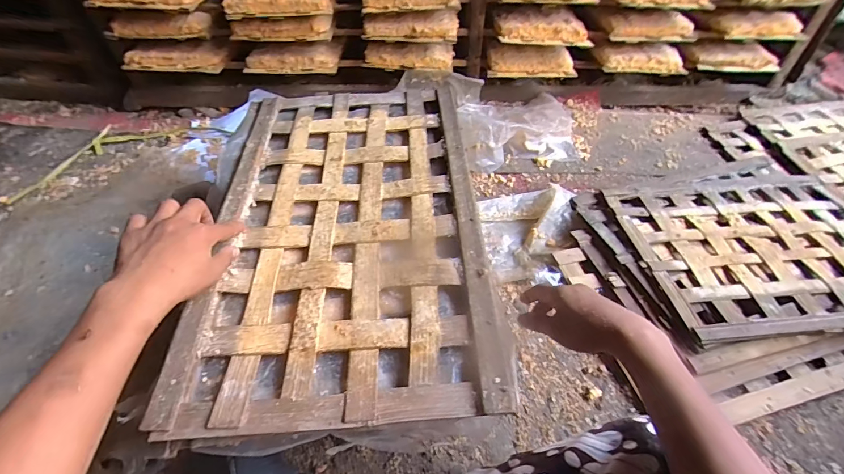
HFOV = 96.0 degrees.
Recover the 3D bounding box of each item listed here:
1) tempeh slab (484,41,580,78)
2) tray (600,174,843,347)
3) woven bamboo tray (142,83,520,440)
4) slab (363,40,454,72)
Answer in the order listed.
[{"bbox_3d":[0.281,-0.456,0.980,0.224,0.049,0.091,0,48,-4],"label":"tempeh slab"},{"bbox_3d":[0.681,0.001,0.741,0.562,0.027,0.400,-2,45,-9],"label":"tray"},{"bbox_3d":[-0.092,-0.035,0.491,0.315,0.045,0.513,-1,52,-5],"label":"woven bamboo tray"},{"bbox_3d":[-0.030,-0.462,0.958,0.224,0.039,0.087,0,48,-4],"label":"slab"}]

